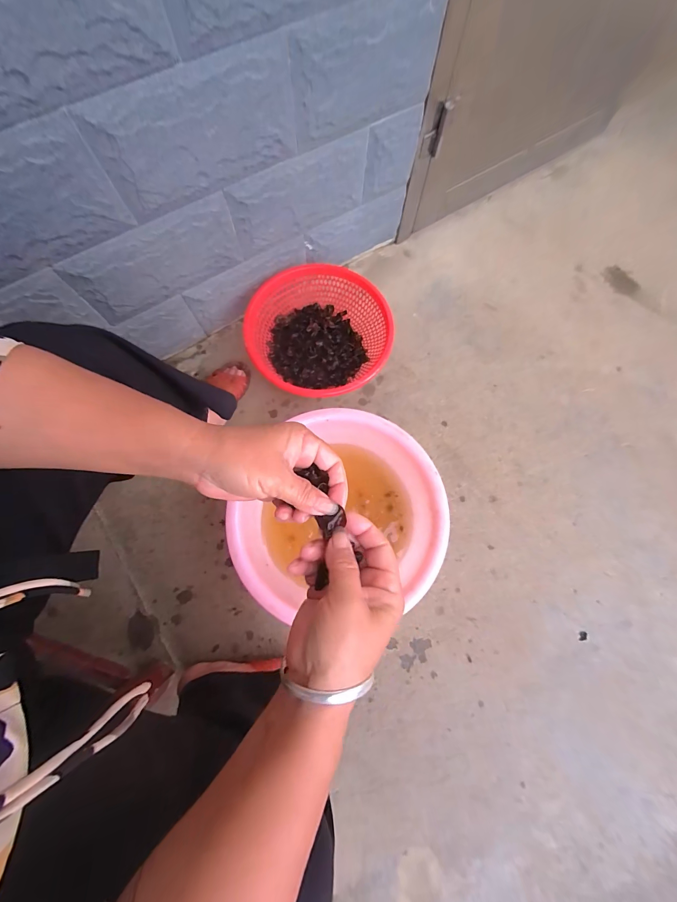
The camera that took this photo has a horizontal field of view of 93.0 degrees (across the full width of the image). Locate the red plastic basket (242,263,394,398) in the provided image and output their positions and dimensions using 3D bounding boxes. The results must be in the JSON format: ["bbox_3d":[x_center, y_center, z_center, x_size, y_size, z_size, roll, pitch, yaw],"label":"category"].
[{"bbox_3d":[-0.040,-0.240,0.681,0.272,0.112,0.256,0,77,-1],"label":"red plastic basket"}]

